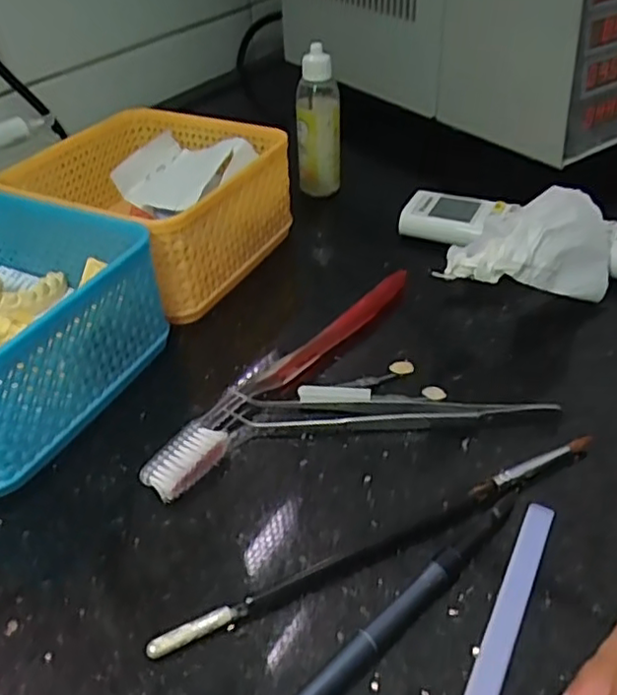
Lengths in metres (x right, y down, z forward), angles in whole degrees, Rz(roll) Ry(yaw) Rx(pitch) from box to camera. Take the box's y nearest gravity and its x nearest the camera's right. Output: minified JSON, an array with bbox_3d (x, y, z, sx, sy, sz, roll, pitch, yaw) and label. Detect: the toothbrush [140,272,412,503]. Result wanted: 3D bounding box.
[{"bbox_3d":[-0.008,0.009,0.314,0.021,0.014,0.181,24,47,30],"label":"toothbrush"}]

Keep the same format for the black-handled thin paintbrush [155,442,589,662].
[{"bbox_3d":[0.032,0.070,0.242,0.186,0.007,0.007,-19,42,-18],"label":"black-handled thin paintbrush"}]

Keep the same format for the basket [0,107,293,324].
[{"bbox_3d":[-0.093,-0.089,0.395,0.132,0.061,0.126,17,43,23],"label":"basket"}]

